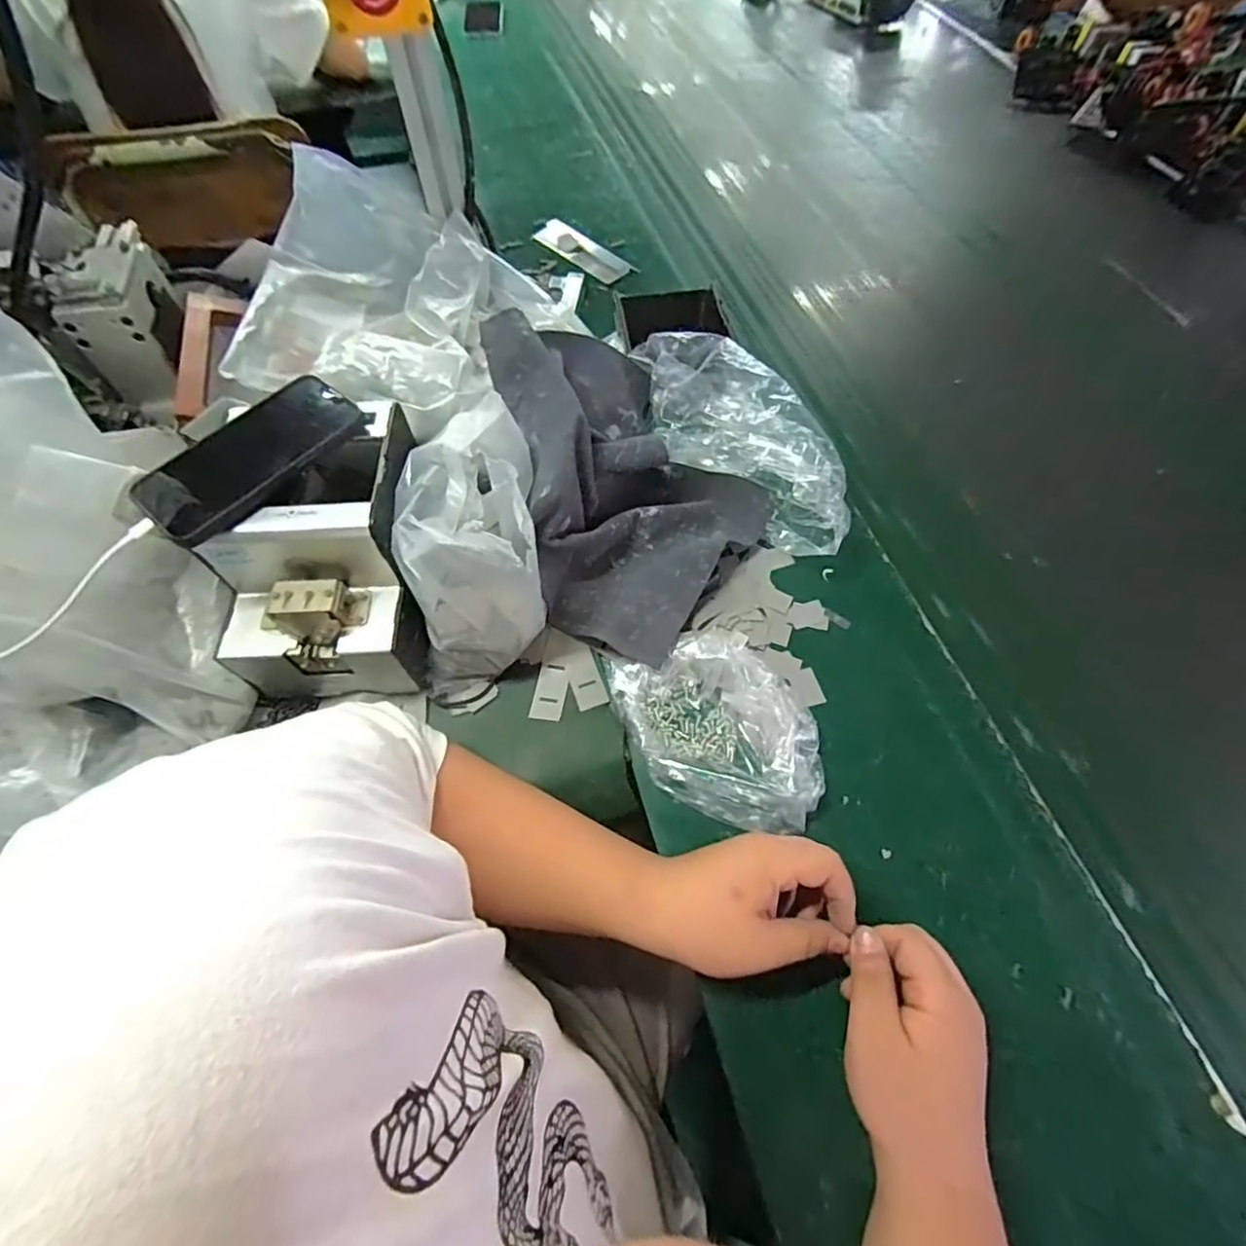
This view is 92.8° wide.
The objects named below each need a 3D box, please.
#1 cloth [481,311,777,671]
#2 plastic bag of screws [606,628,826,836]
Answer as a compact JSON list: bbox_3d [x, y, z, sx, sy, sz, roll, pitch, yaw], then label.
[{"bbox_3d":[-0.015,-0.137,0.520,0.268,0.127,0.249,32,63,16],"label":"cloth"},{"bbox_3d":[0.077,0.077,0.451,0.122,0.039,0.164,-22,62,-15],"label":"plastic bag of screws"}]

